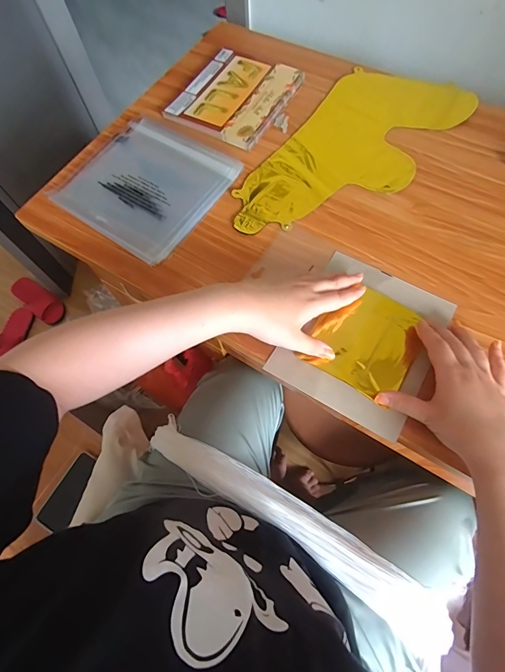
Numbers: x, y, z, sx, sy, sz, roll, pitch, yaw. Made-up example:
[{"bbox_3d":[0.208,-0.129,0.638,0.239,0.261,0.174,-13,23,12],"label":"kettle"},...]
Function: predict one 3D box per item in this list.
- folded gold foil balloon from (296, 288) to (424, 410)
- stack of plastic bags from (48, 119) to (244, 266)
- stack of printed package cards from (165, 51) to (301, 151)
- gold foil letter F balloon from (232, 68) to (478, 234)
[{"bbox_3d":[0.135,0.004,0.425,0.115,0.009,0.120,32,72,16],"label":"folded gold foil balloon"},{"bbox_3d":[-0.158,-0.227,0.534,0.210,0.010,0.207,30,71,15],"label":"stack of plastic bags"},{"bbox_3d":[-0.027,-0.402,0.600,0.167,0.015,0.190,30,71,15],"label":"stack of printed package cards"},{"bbox_3d":[0.147,-0.282,0.544,0.194,0.010,0.408,38,73,17],"label":"gold foil letter F balloon"}]

